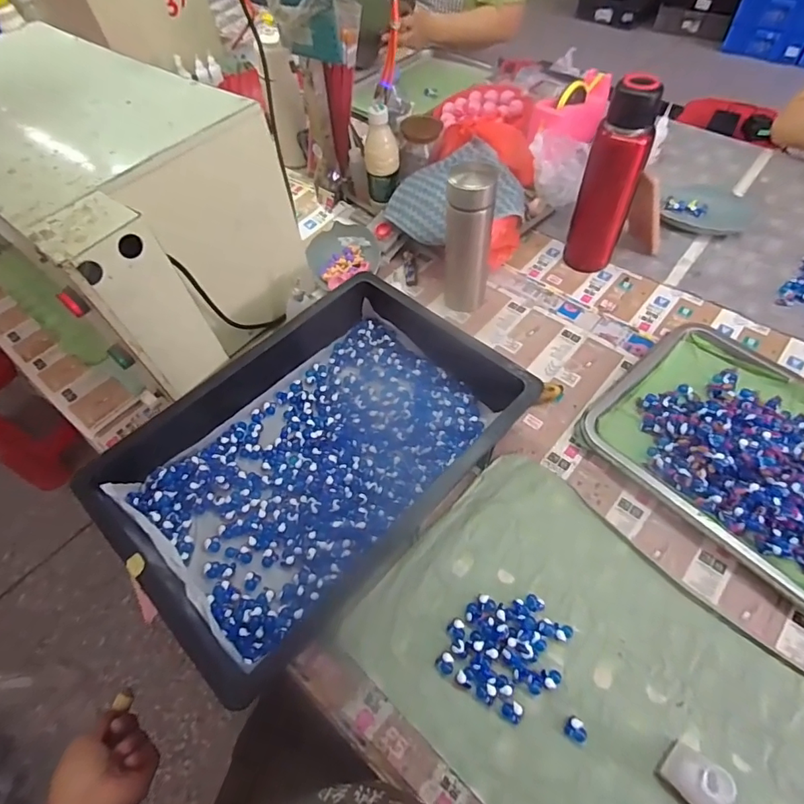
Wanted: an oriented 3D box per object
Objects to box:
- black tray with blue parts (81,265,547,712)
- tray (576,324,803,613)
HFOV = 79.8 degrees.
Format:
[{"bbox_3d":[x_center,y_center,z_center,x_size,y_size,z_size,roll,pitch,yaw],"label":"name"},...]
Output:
[{"bbox_3d":[-0.094,0.035,0.597,0.493,0.099,0.337,-40,62,-20],"label":"black tray with blue parts"},{"bbox_3d":[0.430,0.047,0.576,0.285,0.043,0.338,-37,61,-19],"label":"tray"}]

